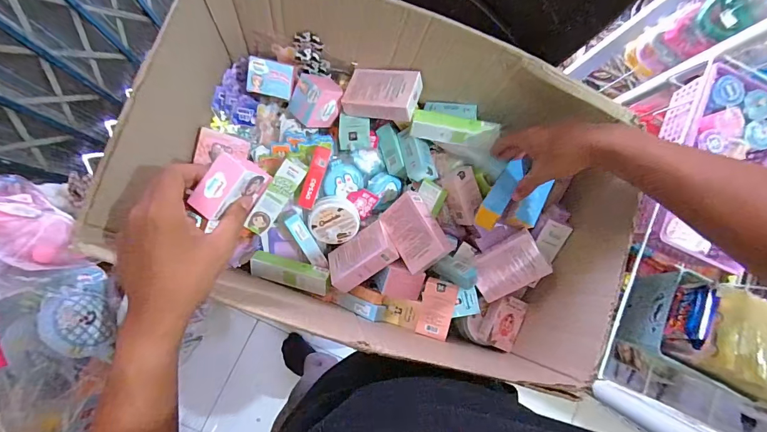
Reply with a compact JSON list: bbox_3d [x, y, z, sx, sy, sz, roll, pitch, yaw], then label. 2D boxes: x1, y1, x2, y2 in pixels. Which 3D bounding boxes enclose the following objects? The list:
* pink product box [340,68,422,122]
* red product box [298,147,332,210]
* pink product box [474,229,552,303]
[{"bbox_3d":[-0.003,-0.183,0.552,0.109,0.031,0.074,11,74,17],"label":"pink product box"},{"bbox_3d":[-0.103,-0.057,0.557,0.024,0.024,0.093,19,96,-5],"label":"red product box"},{"bbox_3d":[0.186,0.076,0.552,0.105,0.028,0.072,-34,93,26],"label":"pink product box"}]

